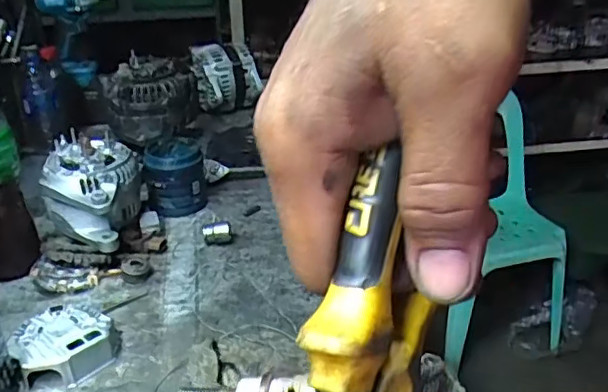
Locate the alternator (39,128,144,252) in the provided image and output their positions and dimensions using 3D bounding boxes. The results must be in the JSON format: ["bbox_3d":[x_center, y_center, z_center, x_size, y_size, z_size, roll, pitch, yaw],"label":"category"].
[{"bbox_3d":[-0.297,-0.011,0.805,0.117,0.117,0.169,-5,28,-8],"label":"alternator"}]

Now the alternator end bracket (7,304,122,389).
[{"bbox_3d":[-0.264,0.163,0.639,0.105,0.037,0.102,-1,27,0],"label":"alternator end bracket"}]

